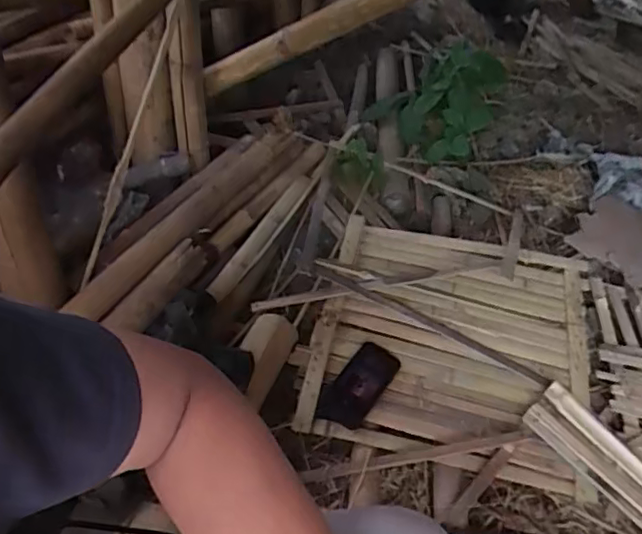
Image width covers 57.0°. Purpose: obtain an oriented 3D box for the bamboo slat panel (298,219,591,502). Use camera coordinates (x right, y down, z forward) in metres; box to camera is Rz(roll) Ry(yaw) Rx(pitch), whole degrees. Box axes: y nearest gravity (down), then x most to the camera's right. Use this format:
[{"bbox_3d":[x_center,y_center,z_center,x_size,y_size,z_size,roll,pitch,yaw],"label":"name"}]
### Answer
[{"bbox_3d":[0.247,0.130,1.107,0.506,0.056,0.485,11,53,4],"label":"bamboo slat panel"}]

